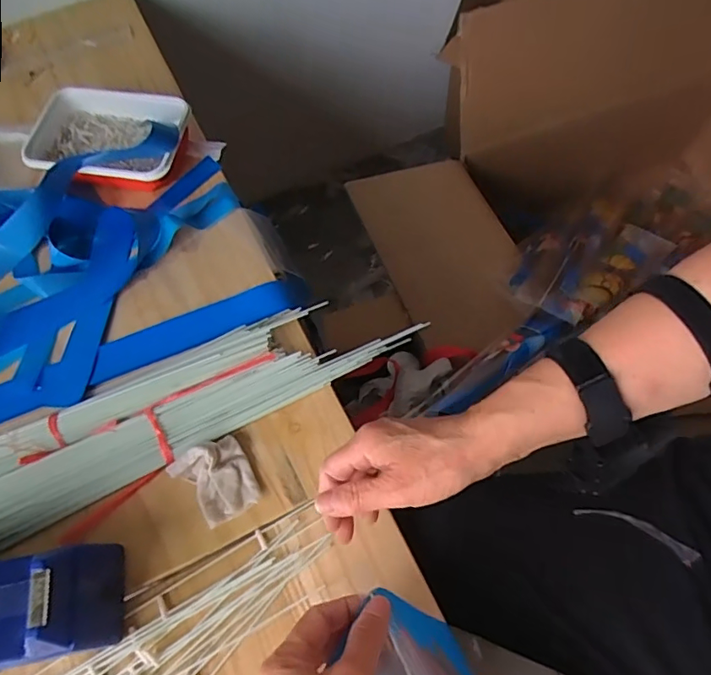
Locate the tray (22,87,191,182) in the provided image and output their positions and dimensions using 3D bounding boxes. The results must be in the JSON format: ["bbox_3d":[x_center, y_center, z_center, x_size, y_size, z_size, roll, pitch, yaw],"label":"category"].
[{"bbox_3d":[-0.274,-0.222,0.570,0.179,0.034,0.119,5,64,6],"label":"tray"}]

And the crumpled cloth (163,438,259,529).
[{"bbox_3d":[-0.117,0.119,0.426,0.060,0.023,0.062,-27,65,-10],"label":"crumpled cloth"}]

